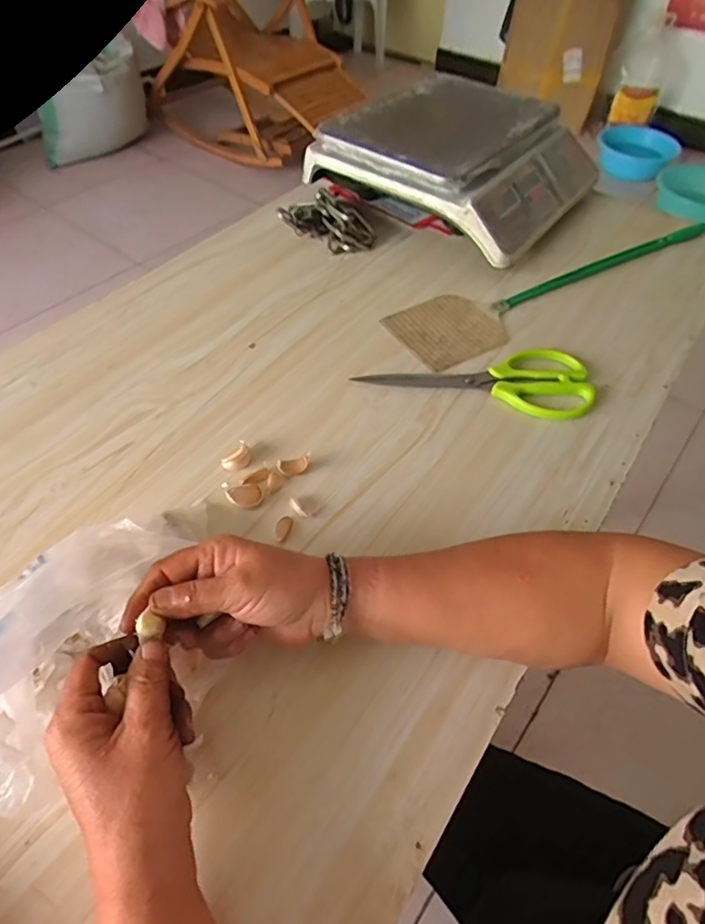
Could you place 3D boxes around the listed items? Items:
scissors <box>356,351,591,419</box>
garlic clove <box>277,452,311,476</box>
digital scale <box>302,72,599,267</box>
[{"bbox_3d":[0.131,-0.092,0.576,0.236,0.015,0.083,8,52,3],"label":"scissors"},{"bbox_3d":[-0.051,0.003,0.496,0.031,0.013,0.011,-18,55,-16],"label":"garlic clove"},{"bbox_3d":[0.152,-0.439,0.774,0.325,0.110,0.293,29,56,19],"label":"digital scale"}]

